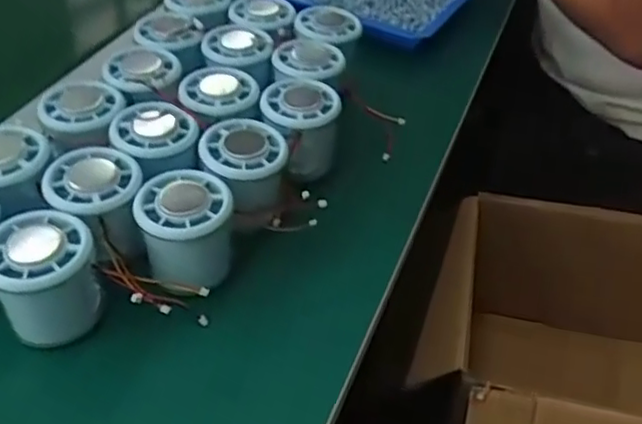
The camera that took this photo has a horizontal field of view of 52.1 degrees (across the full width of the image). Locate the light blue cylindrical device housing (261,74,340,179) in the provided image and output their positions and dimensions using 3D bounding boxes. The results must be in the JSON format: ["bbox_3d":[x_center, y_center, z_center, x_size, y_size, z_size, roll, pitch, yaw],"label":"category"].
[{"bbox_3d":[-0.015,-0.064,0.493,0.055,0.056,0.060,2,42,-2],"label":"light blue cylindrical device housing"}]

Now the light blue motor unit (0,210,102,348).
[{"bbox_3d":[-0.155,0.037,0.371,0.054,0.057,0.053,2,42,-2],"label":"light blue motor unit"}]

